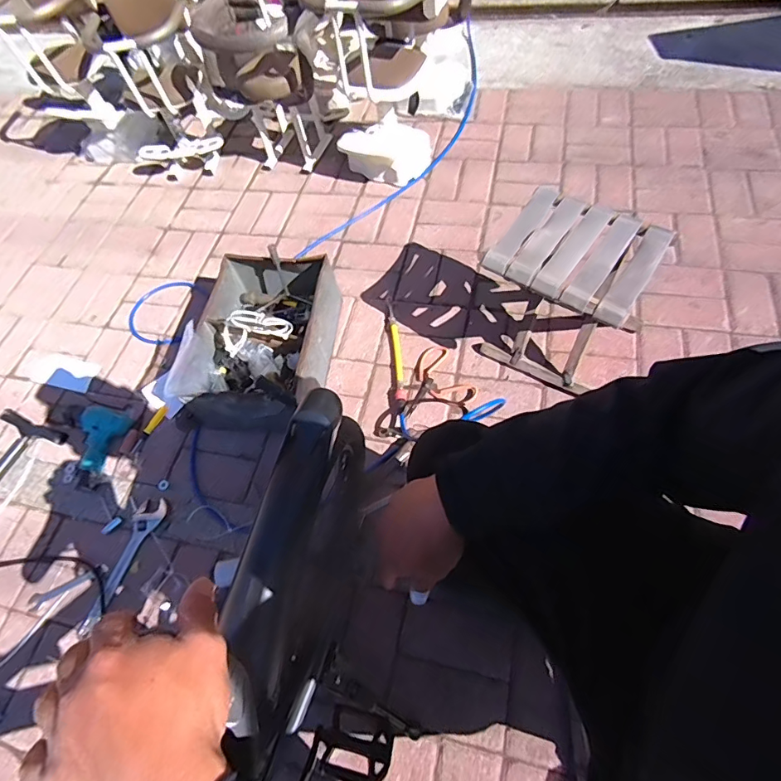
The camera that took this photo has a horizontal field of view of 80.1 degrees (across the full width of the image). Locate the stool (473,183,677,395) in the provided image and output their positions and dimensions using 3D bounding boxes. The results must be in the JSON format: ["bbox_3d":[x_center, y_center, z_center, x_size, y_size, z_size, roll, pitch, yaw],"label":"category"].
[{"bbox_3d":[0.372,-0.205,1.025,0.297,0.303,0.265,23,66,17],"label":"stool"}]

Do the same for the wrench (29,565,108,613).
[{"bbox_3d":[-0.682,0.412,0.984,0.167,0.005,0.033,-27,62,-12],"label":"wrench"}]

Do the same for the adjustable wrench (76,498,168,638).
[{"bbox_3d":[-0.573,0.360,0.990,0.066,0.021,0.278,15,62,11],"label":"adjustable wrench"}]

